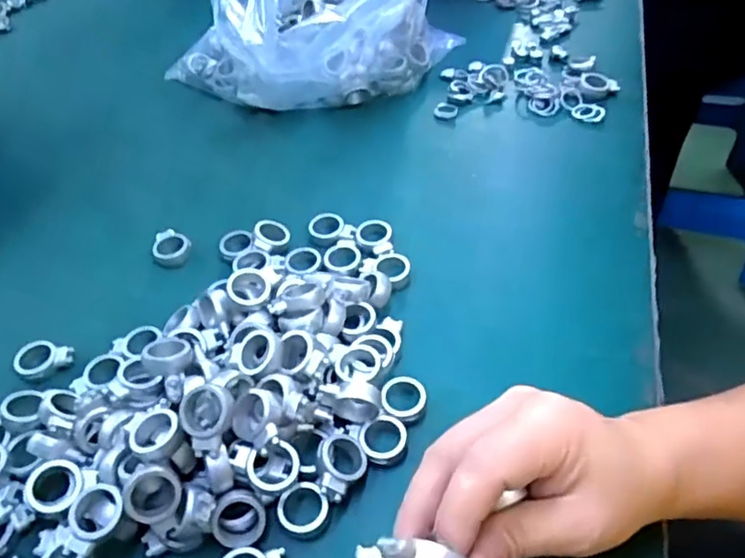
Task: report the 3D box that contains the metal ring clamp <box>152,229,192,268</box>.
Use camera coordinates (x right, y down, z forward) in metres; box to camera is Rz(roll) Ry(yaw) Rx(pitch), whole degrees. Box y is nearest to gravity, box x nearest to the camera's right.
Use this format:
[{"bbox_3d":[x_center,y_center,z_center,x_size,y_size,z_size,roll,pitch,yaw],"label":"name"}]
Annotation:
[{"bbox_3d":[-0.149,-0.022,0.463,0.027,0.016,0.032,-22,49,-14],"label":"metal ring clamp"}]

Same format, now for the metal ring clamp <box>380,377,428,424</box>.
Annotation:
[{"bbox_3d":[0.018,0.068,0.353,0.025,0.008,0.027,-3,48,3],"label":"metal ring clamp"}]

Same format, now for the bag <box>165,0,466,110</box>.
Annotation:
[{"bbox_3d":[-0.052,-0.248,0.571,0.257,0.123,0.154,-18,49,-11],"label":"bag"}]

